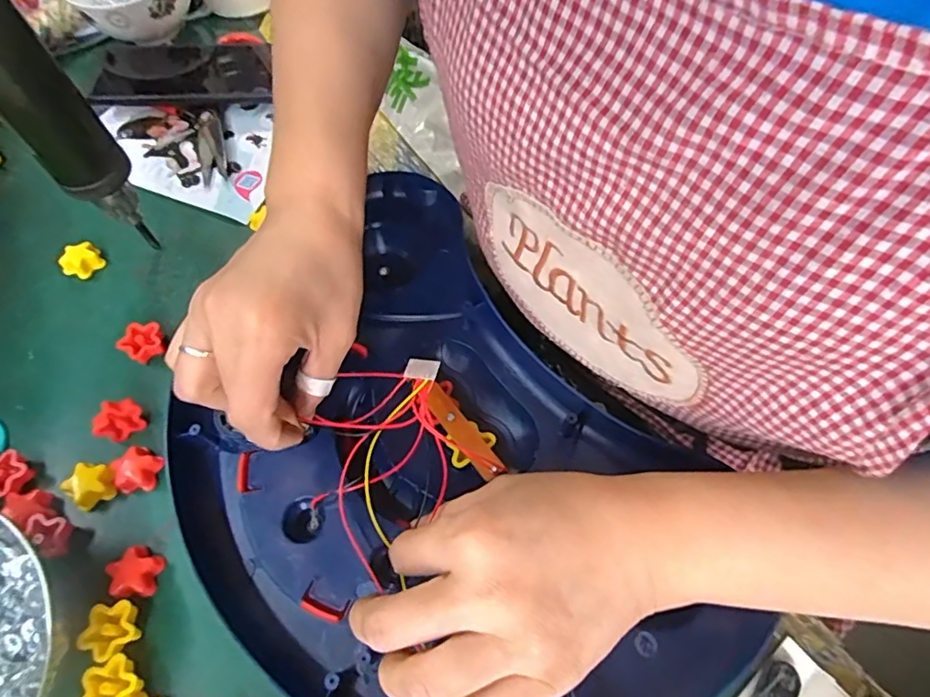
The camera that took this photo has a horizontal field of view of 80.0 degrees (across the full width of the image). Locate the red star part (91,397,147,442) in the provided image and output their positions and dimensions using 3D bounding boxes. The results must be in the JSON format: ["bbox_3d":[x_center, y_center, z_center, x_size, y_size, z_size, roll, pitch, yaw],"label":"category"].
[{"bbox_3d":[-0.205,0.042,0.327,0.026,0.026,0.011,-38,65,-20],"label":"red star part"}]

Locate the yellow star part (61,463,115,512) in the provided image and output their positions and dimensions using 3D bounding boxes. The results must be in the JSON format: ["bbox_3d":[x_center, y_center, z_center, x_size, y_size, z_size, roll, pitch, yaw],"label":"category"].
[{"bbox_3d":[-0.213,0.077,0.314,0.021,0.012,0.022,-34,64,-16],"label":"yellow star part"}]

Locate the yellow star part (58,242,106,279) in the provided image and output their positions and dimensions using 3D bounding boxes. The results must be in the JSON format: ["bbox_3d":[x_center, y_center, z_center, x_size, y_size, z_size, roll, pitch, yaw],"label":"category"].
[{"bbox_3d":[-0.273,-0.063,0.394,0.019,0.015,0.025,40,69,22],"label":"yellow star part"}]

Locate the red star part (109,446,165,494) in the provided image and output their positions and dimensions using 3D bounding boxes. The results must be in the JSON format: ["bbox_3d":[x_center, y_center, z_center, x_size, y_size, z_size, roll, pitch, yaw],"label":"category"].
[{"bbox_3d":[-0.190,0.069,0.318,0.025,0.013,0.024,6,60,6],"label":"red star part"}]

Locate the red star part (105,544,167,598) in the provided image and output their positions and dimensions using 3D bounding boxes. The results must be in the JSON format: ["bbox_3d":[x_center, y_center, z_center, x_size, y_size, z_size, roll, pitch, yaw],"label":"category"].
[{"bbox_3d":[-0.173,0.117,0.291,0.021,0.016,0.025,6,60,6],"label":"red star part"}]

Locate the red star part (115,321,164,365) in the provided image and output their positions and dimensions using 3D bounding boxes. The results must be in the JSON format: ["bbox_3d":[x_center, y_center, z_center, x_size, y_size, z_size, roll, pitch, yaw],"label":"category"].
[{"bbox_3d":[-0.208,-0.004,0.361,0.025,0.017,0.025,30,65,18],"label":"red star part"}]

